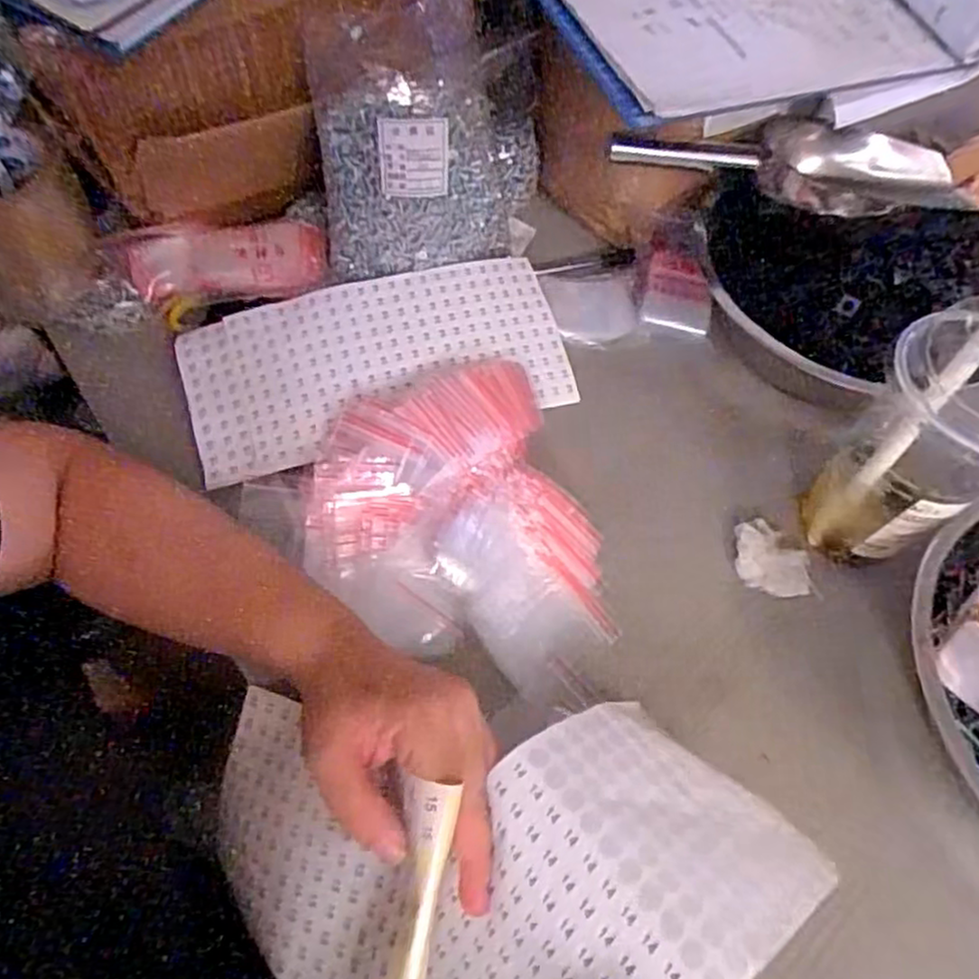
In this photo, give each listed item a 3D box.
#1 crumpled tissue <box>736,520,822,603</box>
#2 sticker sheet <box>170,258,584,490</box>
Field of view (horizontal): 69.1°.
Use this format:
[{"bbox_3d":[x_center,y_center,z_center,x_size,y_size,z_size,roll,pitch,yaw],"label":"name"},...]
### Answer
[{"bbox_3d":[0.185,0.043,0.463,0.049,0.014,0.051,2,60,-2],"label":"crumpled tissue"},{"bbox_3d":[-0.078,-0.093,0.505,0.264,0.031,0.120,-16,62,-12],"label":"sticker sheet"}]

